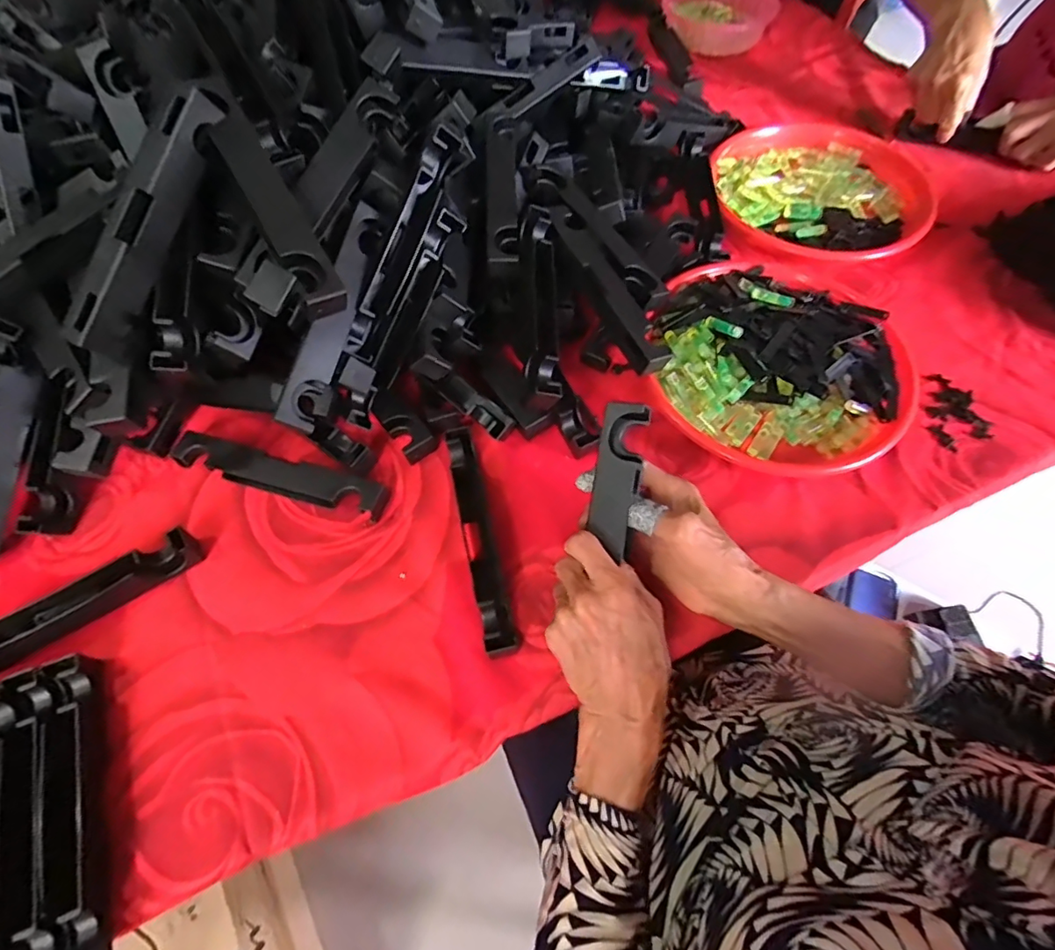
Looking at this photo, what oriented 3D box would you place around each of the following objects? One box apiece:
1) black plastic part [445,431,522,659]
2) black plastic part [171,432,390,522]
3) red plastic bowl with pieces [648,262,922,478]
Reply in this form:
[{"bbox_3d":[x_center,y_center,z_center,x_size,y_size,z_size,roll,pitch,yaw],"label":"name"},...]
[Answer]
[{"bbox_3d":[-0.039,0.048,0.438,0.025,0.029,0.195,-14,62,-5],"label":"black plastic part"},{"bbox_3d":[-0.217,0.000,0.473,0.192,0.020,0.032,14,63,9],"label":"black plastic part"},{"bbox_3d":[0.241,-0.111,0.505,0.239,0.041,0.238,-1,62,1],"label":"red plastic bowl with pieces"}]

